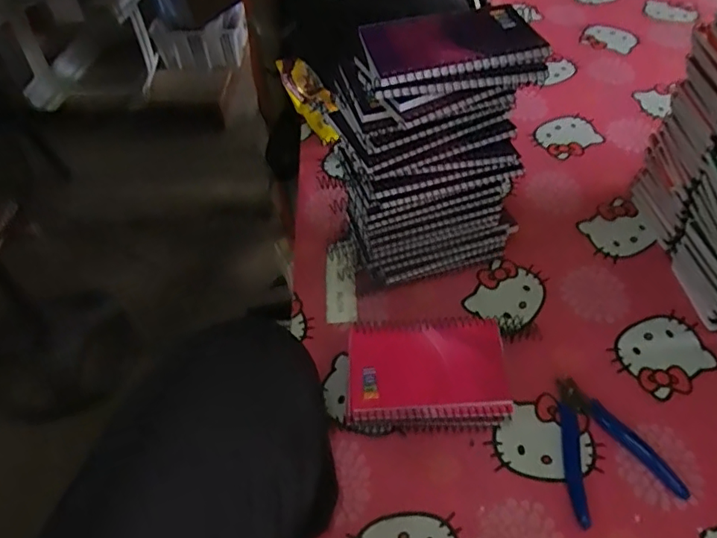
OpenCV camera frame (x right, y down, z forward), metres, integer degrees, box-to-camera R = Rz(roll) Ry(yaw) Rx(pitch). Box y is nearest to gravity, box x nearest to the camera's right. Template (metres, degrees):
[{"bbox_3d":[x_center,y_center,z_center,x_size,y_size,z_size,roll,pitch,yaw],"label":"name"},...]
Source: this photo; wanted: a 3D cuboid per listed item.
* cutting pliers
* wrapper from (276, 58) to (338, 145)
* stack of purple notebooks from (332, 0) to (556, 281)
[{"bbox_3d":[0.197,0.140,0.454,0.087,0.011,0.109,-12,50,-6],"label":"cutting pliers"},{"bbox_3d":[-0.062,-0.230,0.769,0.058,0.033,0.119,-28,87,-18],"label":"wrapper"},{"bbox_3d":[0.064,-0.104,0.518,0.159,0.243,0.095,-11,50,-5],"label":"stack of purple notebooks"}]

